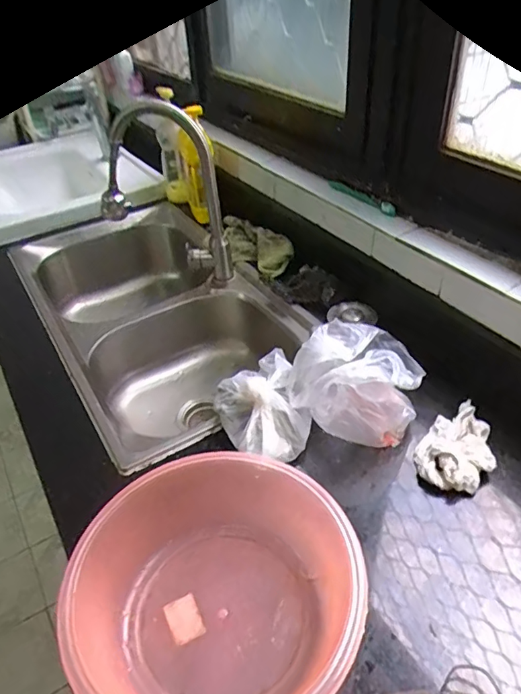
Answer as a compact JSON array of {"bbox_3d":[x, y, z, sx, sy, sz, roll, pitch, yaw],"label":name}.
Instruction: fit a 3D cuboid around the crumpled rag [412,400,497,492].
[{"bbox_3d":[0.261,0.126,0.666,0.087,0.046,0.144,27,48,32],"label":"crumpled rag"}]

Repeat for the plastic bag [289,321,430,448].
[{"bbox_3d":[0.132,0.044,0.709,0.163,0.137,0.146,14,43,21],"label":"plastic bag"}]

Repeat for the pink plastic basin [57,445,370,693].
[{"bbox_3d":[-0.041,0.245,0.501,0.264,0.099,0.264,-2,39,2],"label":"pink plastic basin"}]

